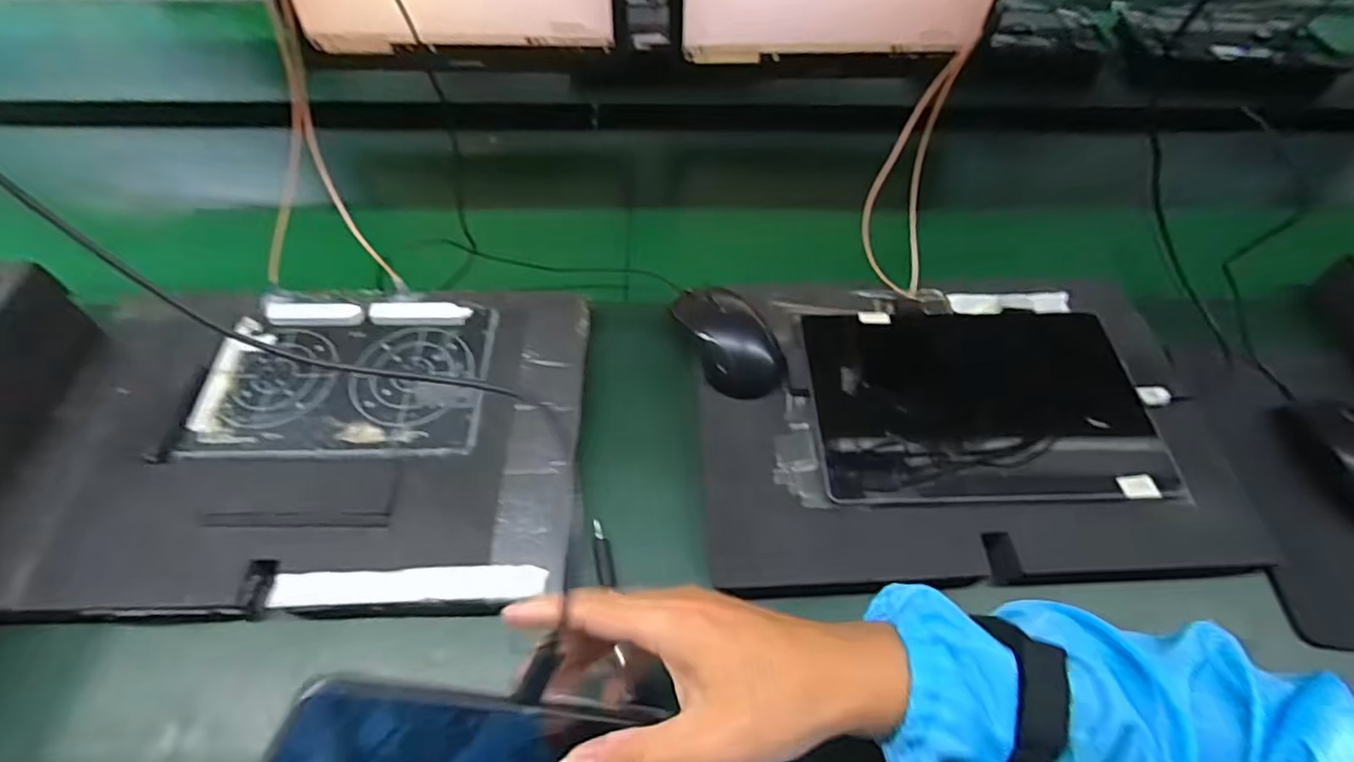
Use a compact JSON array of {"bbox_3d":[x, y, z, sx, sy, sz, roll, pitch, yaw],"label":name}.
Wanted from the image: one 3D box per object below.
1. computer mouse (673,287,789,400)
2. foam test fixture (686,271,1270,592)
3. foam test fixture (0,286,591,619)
[{"bbox_3d":[0.045,-0.038,0.523,0.072,0.034,0.109,-16,57,-14],"label":"computer mouse"},{"bbox_3d":[0.224,0.025,0.497,0.393,0.039,0.254,0,54,-2],"label":"foam test fixture"},{"bbox_3d":[-0.270,0.039,0.479,0.389,0.036,0.269,1,54,-2],"label":"foam test fixture"}]

